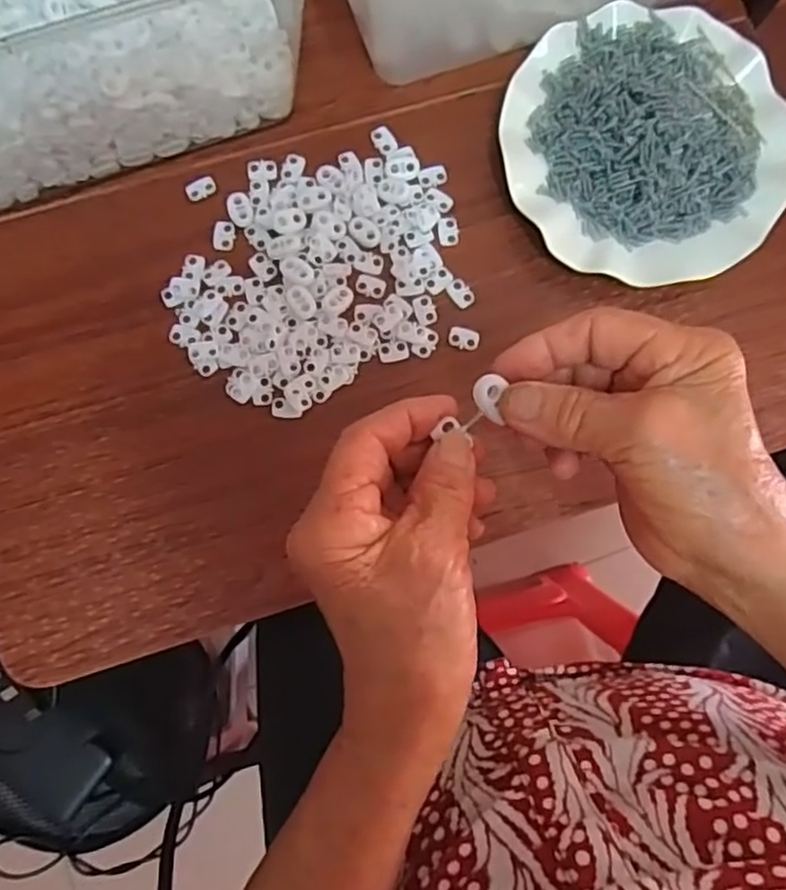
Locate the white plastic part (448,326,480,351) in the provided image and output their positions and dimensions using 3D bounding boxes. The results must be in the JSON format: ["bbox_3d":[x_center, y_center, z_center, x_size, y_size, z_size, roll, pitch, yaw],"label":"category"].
[{"bbox_3d":[0.045,-0.068,0.443,0.019,0.004,0.014,14,83,-1],"label":"white plastic part"}]

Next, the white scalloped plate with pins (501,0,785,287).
[{"bbox_3d":[0.162,-0.193,0.444,0.177,0.047,0.180,0,83,-3],"label":"white scalloped plate with pins"}]

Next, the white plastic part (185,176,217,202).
[{"bbox_3d":[-0.123,-0.164,0.449,0.019,0.004,0.013,-28,85,-5],"label":"white plastic part"}]

